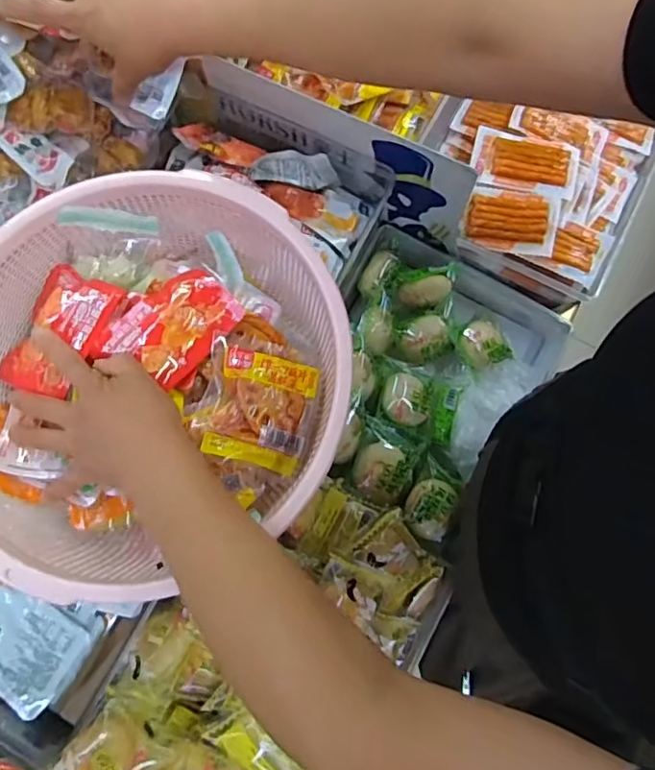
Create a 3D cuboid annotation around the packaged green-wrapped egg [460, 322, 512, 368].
[{"bbox_3d":[0.184,-0.045,0.666,0.055,0.038,0.057,-38,81,-9],"label":"packaged green-wrapped egg"}]

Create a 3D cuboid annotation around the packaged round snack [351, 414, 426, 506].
[{"bbox_3d":[0.060,0.082,0.588,0.065,0.026,0.079,22,78,4],"label":"packaged round snack"}]

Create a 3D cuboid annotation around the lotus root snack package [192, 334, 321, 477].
[{"bbox_3d":[-0.055,0.017,0.445,0.083,0.028,0.089,14,77,2],"label":"lotus root snack package"}]

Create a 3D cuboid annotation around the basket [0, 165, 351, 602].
[{"bbox_3d":[-0.151,-0.002,0.457,0.320,0.119,0.296,0,77,-1],"label":"basket"}]

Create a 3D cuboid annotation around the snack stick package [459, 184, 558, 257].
[{"bbox_3d":[0.209,-0.188,0.649,0.101,0.007,0.069,12,92,8],"label":"snack stick package"}]

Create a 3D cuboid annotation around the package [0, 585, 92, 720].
[{"bbox_3d":[-0.290,0.216,0.494,0.151,0.019,0.079,27,78,5],"label":"package"}]

